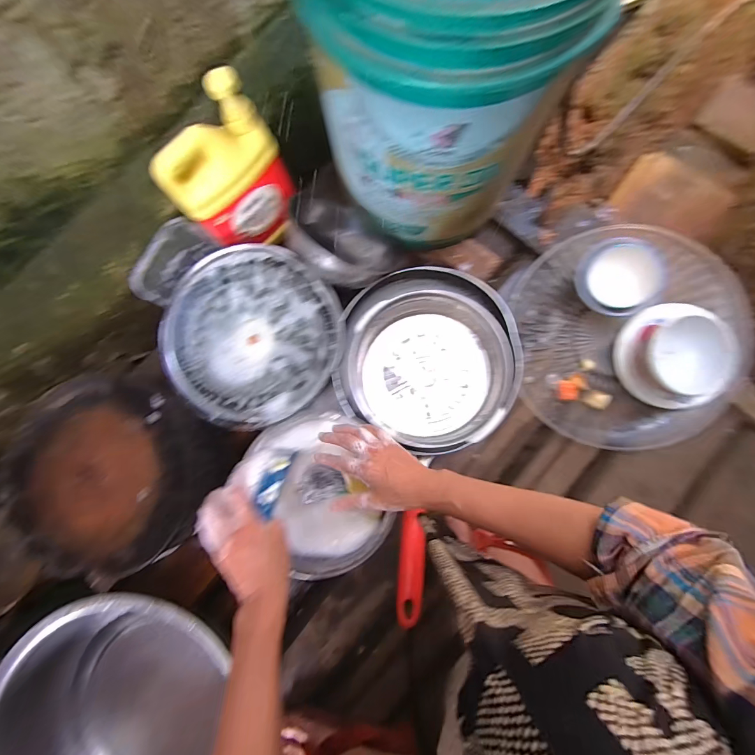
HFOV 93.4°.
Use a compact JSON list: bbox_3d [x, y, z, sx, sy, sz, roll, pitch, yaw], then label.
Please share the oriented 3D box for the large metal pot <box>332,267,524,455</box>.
[{"bbox_3d":[0.080,-0.033,0.557,0.258,0.082,0.262,0,83,3],"label":"large metal pot"}]

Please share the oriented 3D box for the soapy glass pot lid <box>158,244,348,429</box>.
[{"bbox_3d":[-0.179,-0.064,0.524,0.252,0.039,0.258,0,83,3],"label":"soapy glass pot lid"}]

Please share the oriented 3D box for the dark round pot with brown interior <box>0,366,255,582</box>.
[{"bbox_3d":[-0.344,0.126,0.500,0.247,0.132,0.257,0,83,3],"label":"dark round pot with brown interior"}]

